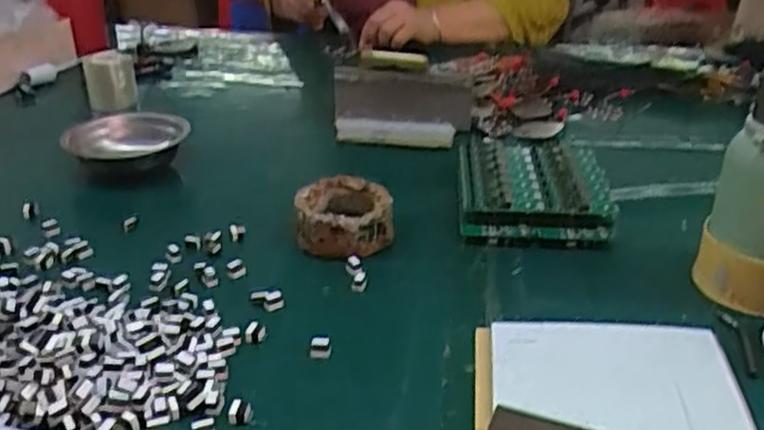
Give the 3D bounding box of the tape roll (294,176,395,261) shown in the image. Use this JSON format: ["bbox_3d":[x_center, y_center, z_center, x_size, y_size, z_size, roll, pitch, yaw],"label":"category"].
[{"bbox_3d":[-0.035,0.001,0.647,0.086,0.040,0.089,-2,27,-6],"label":"tape roll"}]

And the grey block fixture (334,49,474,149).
[{"bbox_3d":[0.023,-0.138,0.870,0.166,0.100,0.055,5,28,7],"label":"grey block fixture"}]

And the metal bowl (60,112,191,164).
[{"bbox_3d":[-0.284,-0.081,0.797,0.123,0.044,0.117,1,28,0],"label":"metal bowl"}]

